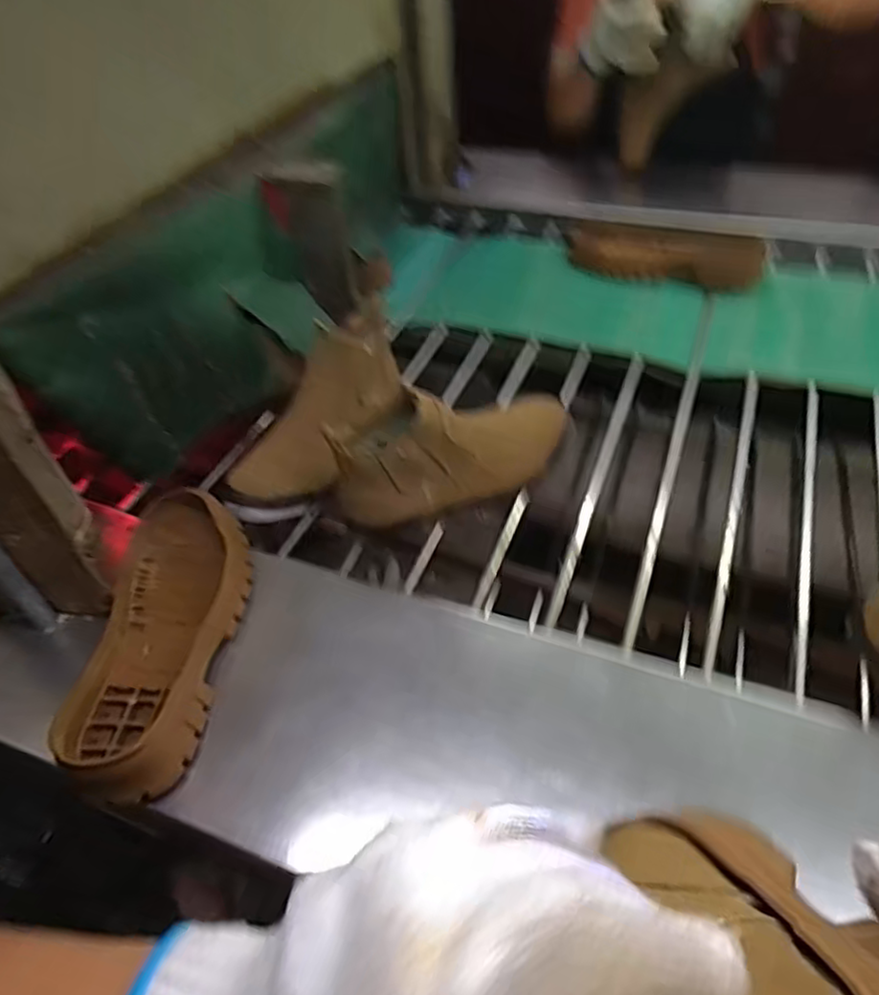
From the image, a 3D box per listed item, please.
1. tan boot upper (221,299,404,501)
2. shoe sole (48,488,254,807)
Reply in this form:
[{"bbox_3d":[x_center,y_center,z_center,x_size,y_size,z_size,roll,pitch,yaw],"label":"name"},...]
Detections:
[{"bbox_3d":[-0.125,-0.102,0.744,0.089,0.098,0.259,22,69,24],"label":"tan boot upper"},{"bbox_3d":[-0.233,0.108,0.571,0.118,0.039,0.293,-6,47,-2],"label":"shoe sole"}]

